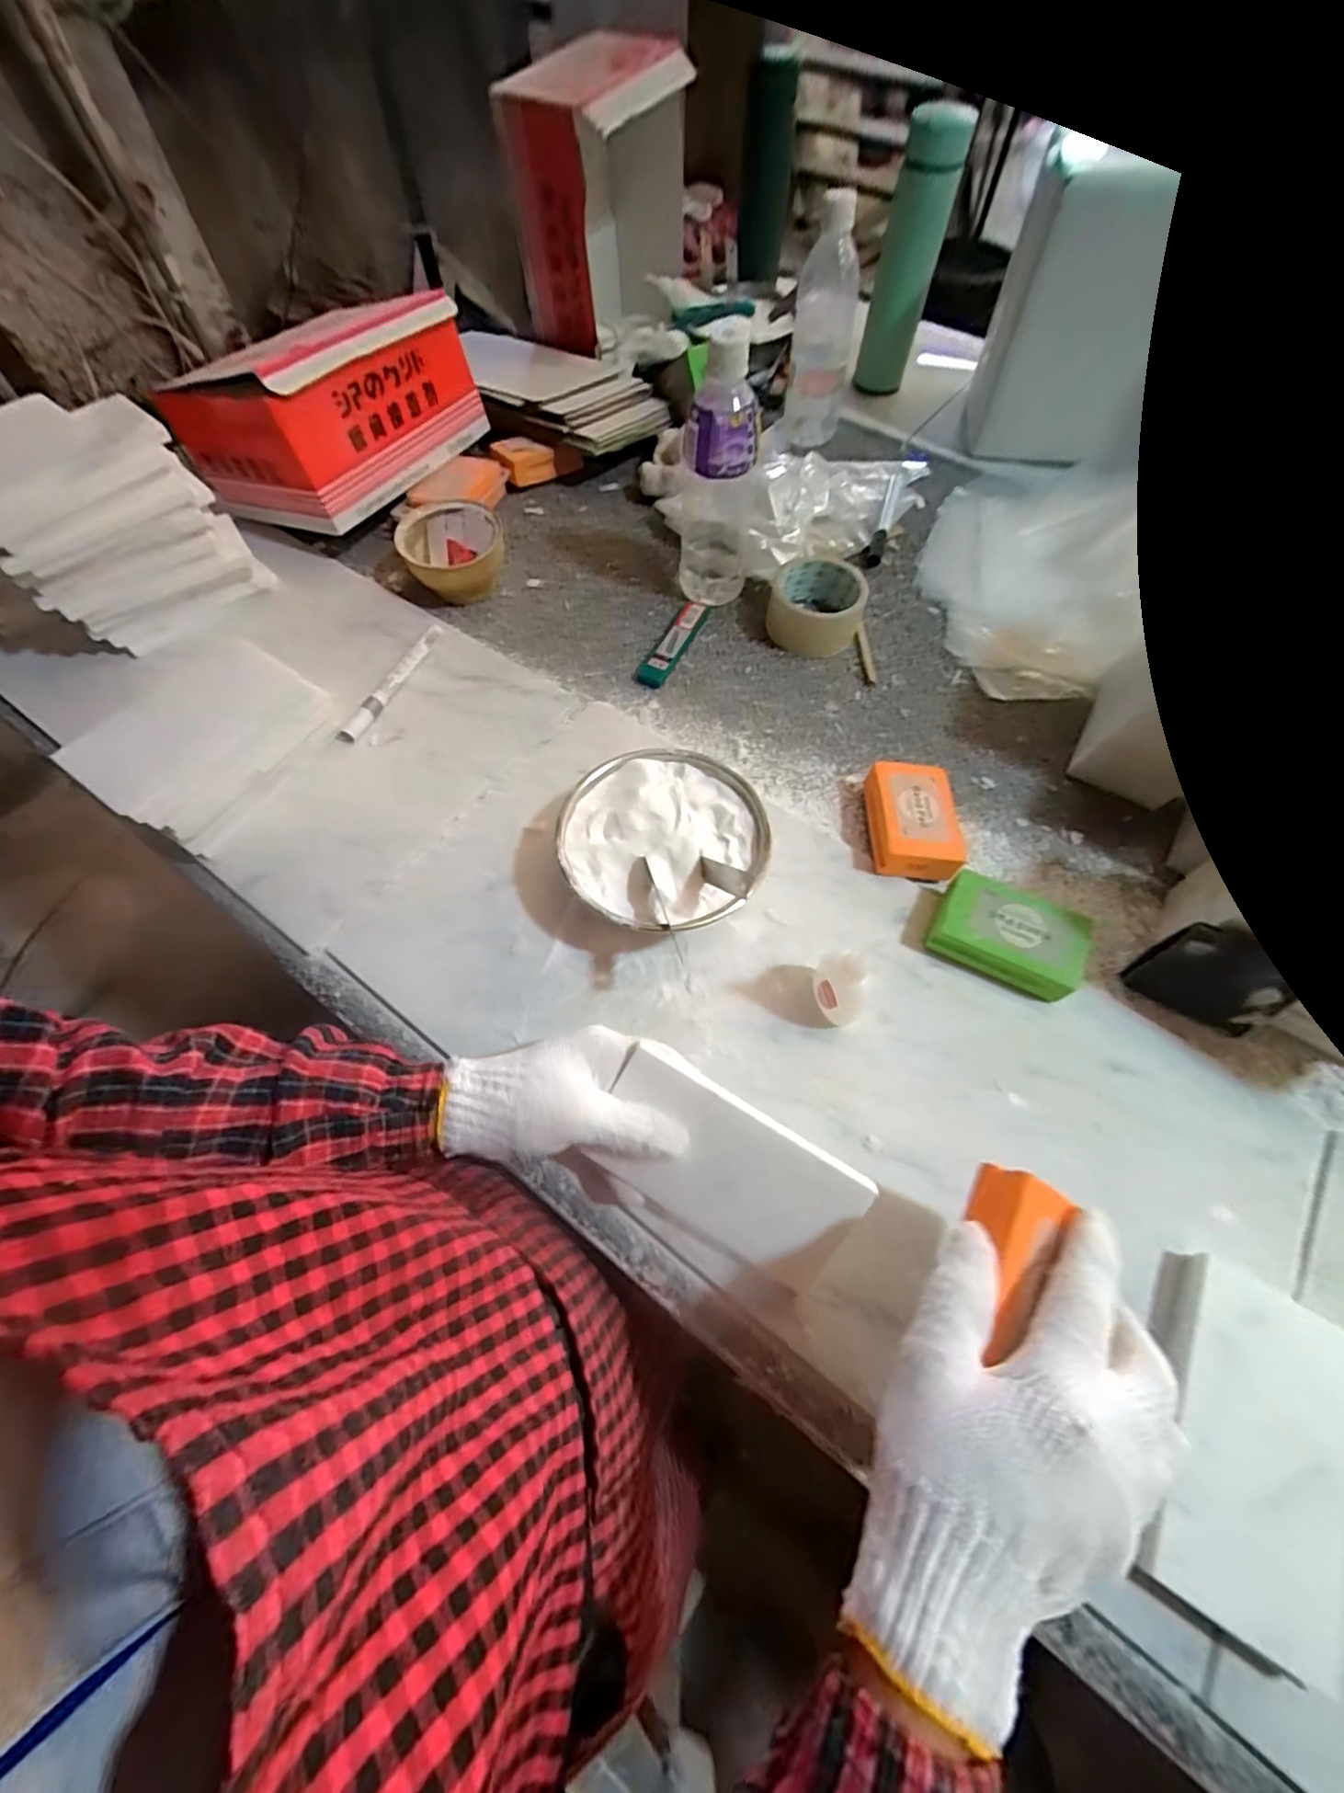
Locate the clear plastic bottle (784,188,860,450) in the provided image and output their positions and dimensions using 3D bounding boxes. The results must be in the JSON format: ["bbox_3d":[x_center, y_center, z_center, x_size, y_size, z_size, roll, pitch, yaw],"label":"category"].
[{"bbox_3d":[0.170,-0.628,0.670,0.069,0.188,0.080,9,63,4],"label":"clear plastic bottle"}]

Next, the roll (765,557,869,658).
[{"bbox_3d":[0.139,-0.283,0.577,0.086,0.047,0.087,0,63,-1],"label":"roll"}]

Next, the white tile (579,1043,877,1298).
[{"bbox_3d":[0.030,0.153,0.332,0.147,0.010,0.081,33,104,6],"label":"white tile"}]

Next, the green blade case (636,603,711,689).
[{"bbox_3d":[0.001,-0.244,0.578,0.025,0.012,0.115,23,65,11],"label":"green blade case"}]

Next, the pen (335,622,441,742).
[{"bbox_3d":[-0.252,-0.194,0.538,0.019,0.017,0.141,20,64,9],"label":"pen"}]

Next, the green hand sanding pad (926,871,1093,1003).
[{"bbox_3d":[0.236,0.027,0.425,0.099,0.033,0.058,26,65,12],"label":"green hand sanding pad"}]

